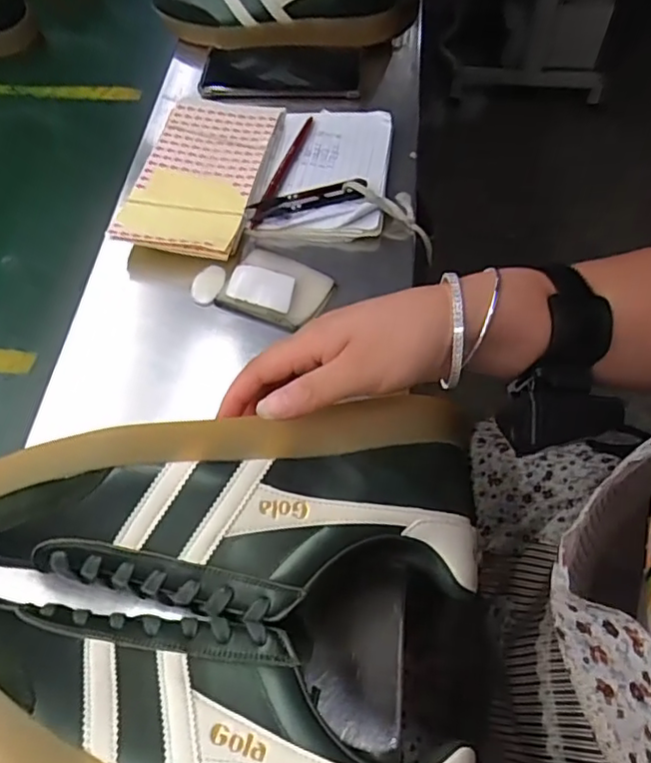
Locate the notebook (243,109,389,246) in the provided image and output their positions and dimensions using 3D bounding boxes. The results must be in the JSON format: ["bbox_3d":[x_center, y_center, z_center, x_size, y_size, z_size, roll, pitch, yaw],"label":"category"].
[{"bbox_3d":[0.000,-0.186,0.541,0.108,0.030,0.151,5,60,5],"label":"notebook"}]

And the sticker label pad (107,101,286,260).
[{"bbox_3d":[-0.110,-0.189,0.535,0.104,0.012,0.191,9,60,7],"label":"sticker label pad"}]

